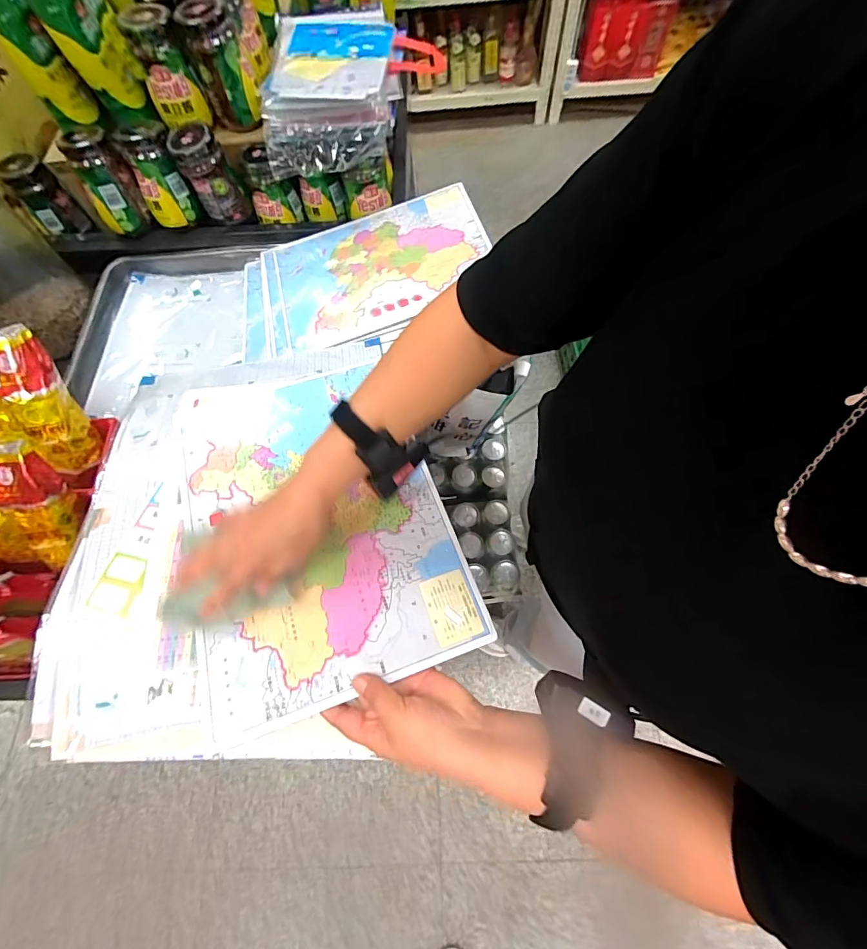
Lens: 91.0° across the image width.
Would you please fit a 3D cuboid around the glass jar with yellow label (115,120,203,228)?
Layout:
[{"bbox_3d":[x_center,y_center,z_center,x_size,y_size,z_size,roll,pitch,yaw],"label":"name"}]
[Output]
[{"bbox_3d":[-0.487,-0.528,0.761,0.087,0.148,0.067,-34,70,-11],"label":"glass jar with yellow label"}]

